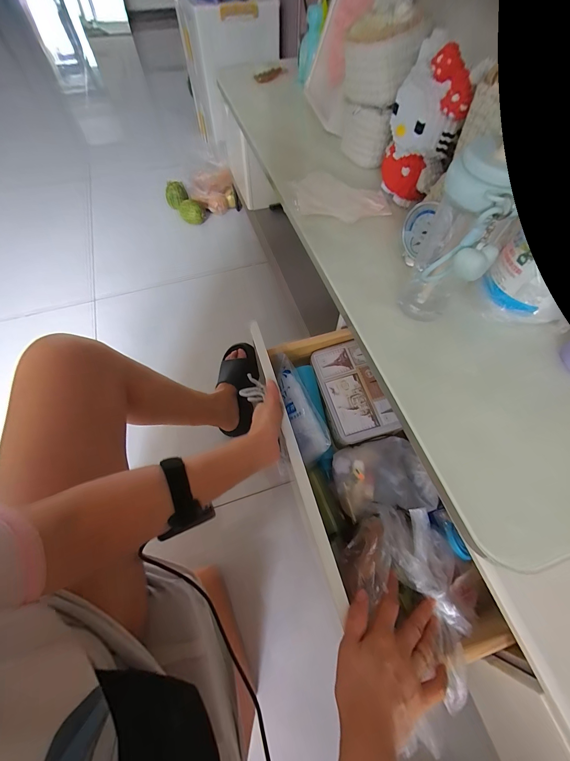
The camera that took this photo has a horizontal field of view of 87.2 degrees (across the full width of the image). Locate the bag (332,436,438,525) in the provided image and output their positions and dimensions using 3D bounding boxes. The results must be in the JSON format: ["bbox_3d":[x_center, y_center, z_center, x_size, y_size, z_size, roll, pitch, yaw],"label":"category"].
[{"bbox_3d":[0.154,0.153,0.481,0.142,0.035,0.114,-10,63,-6],"label":"bag"}]

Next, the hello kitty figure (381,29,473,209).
[{"bbox_3d":[0.222,-0.416,0.510,0.053,0.196,0.160,-14,64,-8],"label":"hello kitty figure"}]

